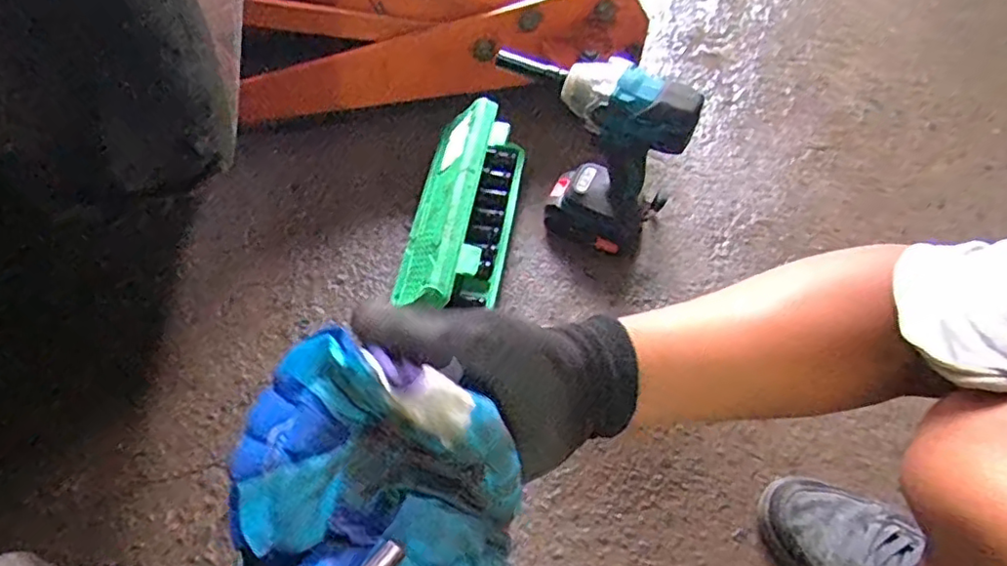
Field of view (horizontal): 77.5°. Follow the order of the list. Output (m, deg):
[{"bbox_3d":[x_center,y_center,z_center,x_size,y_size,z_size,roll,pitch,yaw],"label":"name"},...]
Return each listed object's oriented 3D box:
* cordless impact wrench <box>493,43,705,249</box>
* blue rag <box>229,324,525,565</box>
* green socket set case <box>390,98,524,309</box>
[{"bbox_3d":[0.086,-0.137,0.689,0.202,0.235,0.074,17,62,10],"label":"cordless impact wrench"},{"bbox_3d":[-0.047,0.095,0.261,0.116,0.107,0.094,19,62,10],"label":"blue rag"},{"bbox_3d":[-0.048,-0.075,0.727,0.109,0.107,0.274,9,61,5],"label":"green socket set case"}]

